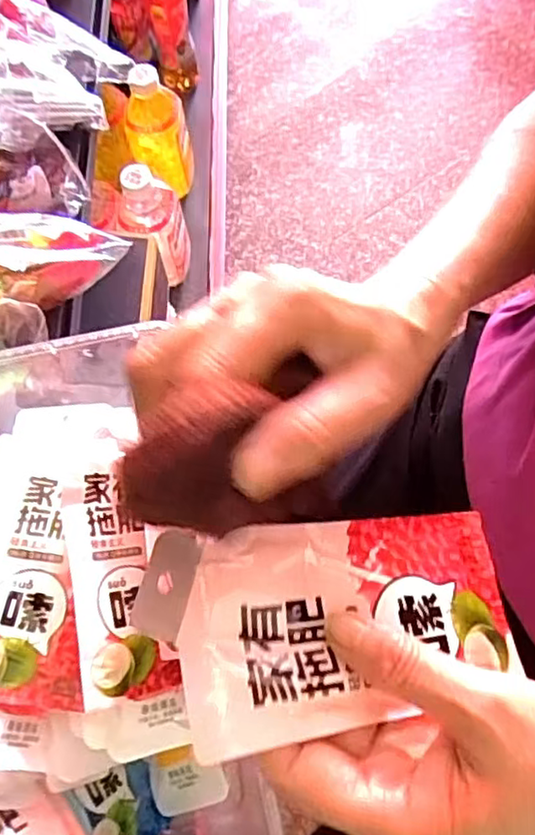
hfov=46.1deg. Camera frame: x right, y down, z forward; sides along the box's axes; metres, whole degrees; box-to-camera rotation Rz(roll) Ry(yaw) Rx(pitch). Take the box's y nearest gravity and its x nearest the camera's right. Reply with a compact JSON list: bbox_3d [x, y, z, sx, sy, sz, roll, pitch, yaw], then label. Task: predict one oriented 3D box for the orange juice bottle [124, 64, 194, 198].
[{"bbox_3d":[-0.159,-0.407,0.908,0.083,0.174,0.075,3,71,2],"label":"orange juice bottle"}]

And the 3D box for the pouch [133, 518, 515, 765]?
[{"bbox_3d":[0.029,0.072,0.234,0.148,0.008,0.071,-2,69,-25],"label":"pouch"}]

